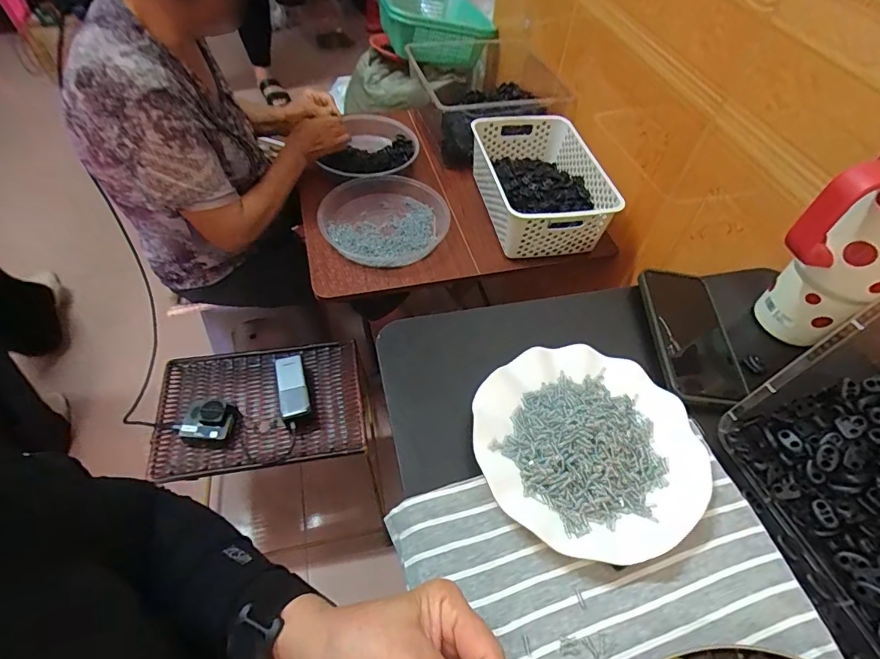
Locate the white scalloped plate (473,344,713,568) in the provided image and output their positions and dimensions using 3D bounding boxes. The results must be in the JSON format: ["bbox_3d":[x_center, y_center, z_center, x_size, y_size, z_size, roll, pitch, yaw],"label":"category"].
[{"bbox_3d":[0.122,0.095,0.384,0.174,0.030,0.176,2,53,-2],"label":"white scalloped plate"}]

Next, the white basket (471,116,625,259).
[{"bbox_3d":[0.187,-0.285,0.878,0.212,0.094,0.323,-7,53,-9],"label":"white basket"}]

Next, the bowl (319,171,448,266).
[{"bbox_3d":[-0.103,-0.206,0.850,0.218,0.042,0.218,2,53,-2],"label":"bowl"}]

